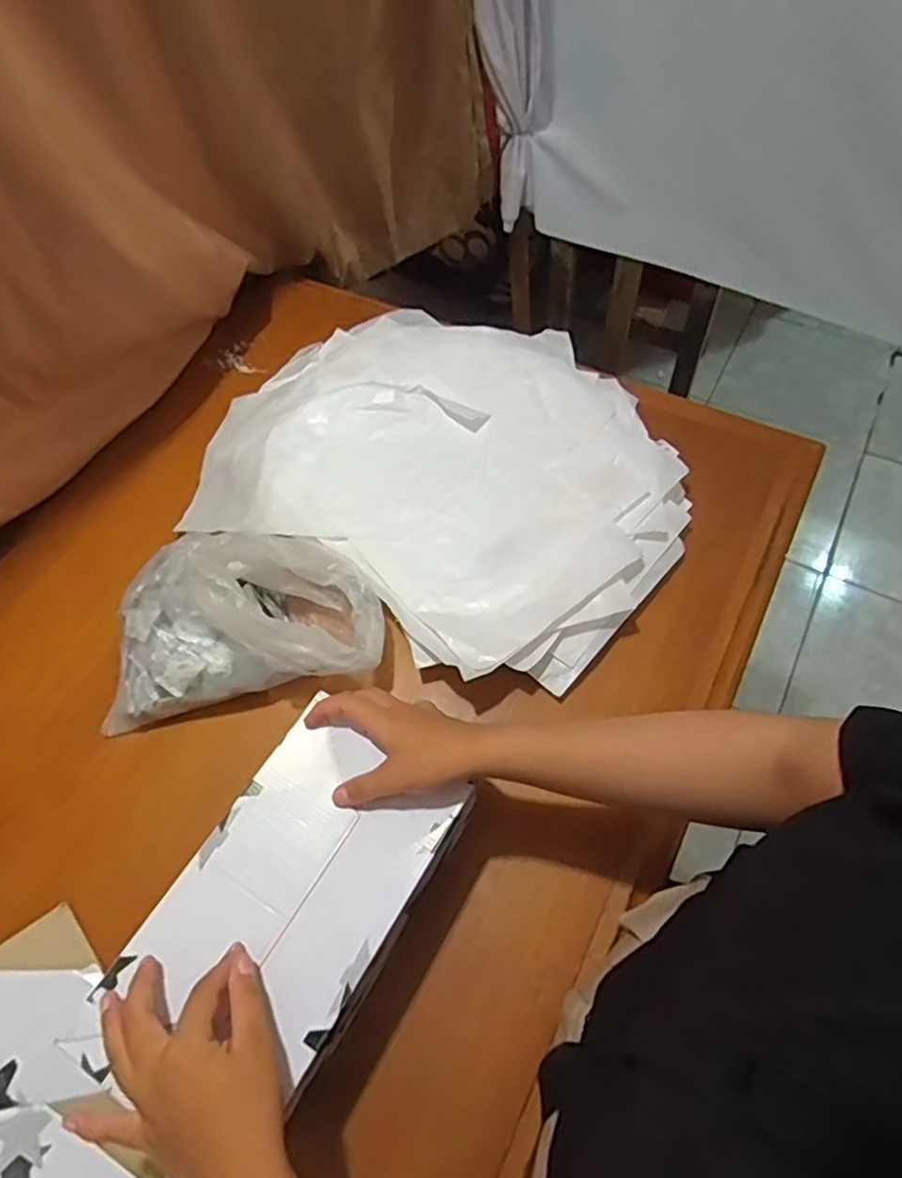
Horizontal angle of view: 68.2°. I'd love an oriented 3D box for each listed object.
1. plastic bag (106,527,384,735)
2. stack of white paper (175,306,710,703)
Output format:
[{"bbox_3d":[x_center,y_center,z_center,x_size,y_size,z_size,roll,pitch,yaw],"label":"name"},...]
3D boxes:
[{"bbox_3d":[-0.200,0.020,0.623,0.257,0.121,0.146,-9,60,-1],"label":"plastic bag"},{"bbox_3d":[-0.006,-0.140,0.738,0.502,0.047,0.405,28,66,19],"label":"stack of white paper"}]

